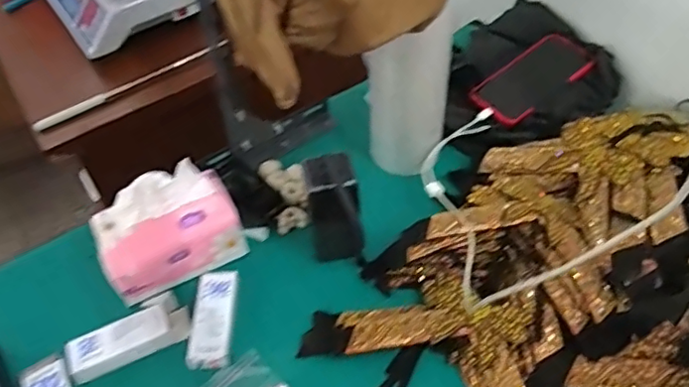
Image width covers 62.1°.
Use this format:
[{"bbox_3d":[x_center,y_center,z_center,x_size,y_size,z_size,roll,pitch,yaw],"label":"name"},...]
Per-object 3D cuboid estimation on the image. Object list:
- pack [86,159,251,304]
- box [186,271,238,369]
[{"bbox_3d":[-0.200,0.036,0.643,0.147,0.083,0.101,-25,52,-16],"label":"pack"},{"bbox_3d":[-0.142,0.133,0.613,0.046,0.017,0.107,-4,49,1],"label":"box"}]

